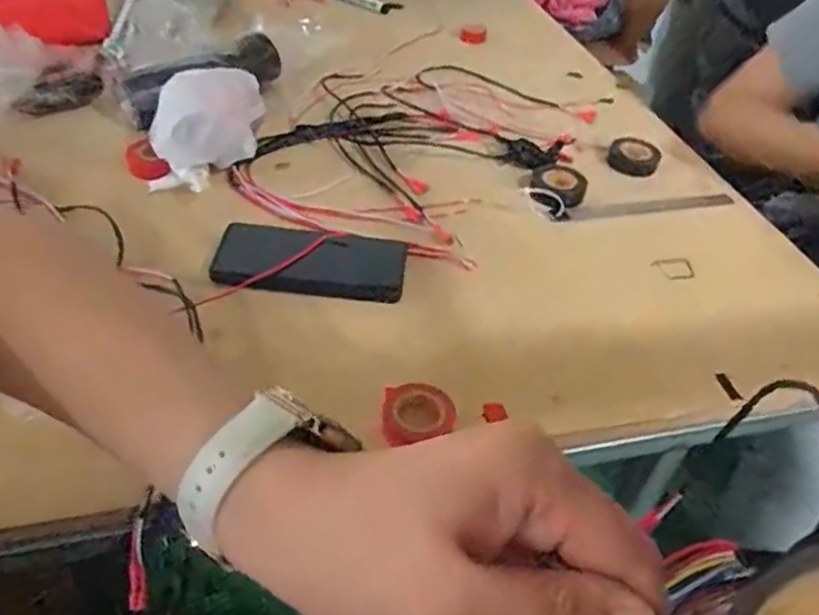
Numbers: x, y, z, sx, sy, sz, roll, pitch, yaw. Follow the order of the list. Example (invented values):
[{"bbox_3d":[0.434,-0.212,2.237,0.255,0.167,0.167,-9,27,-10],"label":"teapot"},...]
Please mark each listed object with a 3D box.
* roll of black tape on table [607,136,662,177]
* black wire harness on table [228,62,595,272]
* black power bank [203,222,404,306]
[{"bbox_3d":[0.262,-0.174,0.774,0.057,0.028,0.057,18,43,12],"label":"roll of black tape on table"},{"bbox_3d":[0.021,-0.204,0.782,0.313,0.024,0.441,20,44,13],"label":"black wire harness on table"},{"bbox_3d":[-0.088,-0.041,0.595,0.165,0.015,0.080,5,42,-2],"label":"black power bank"}]

